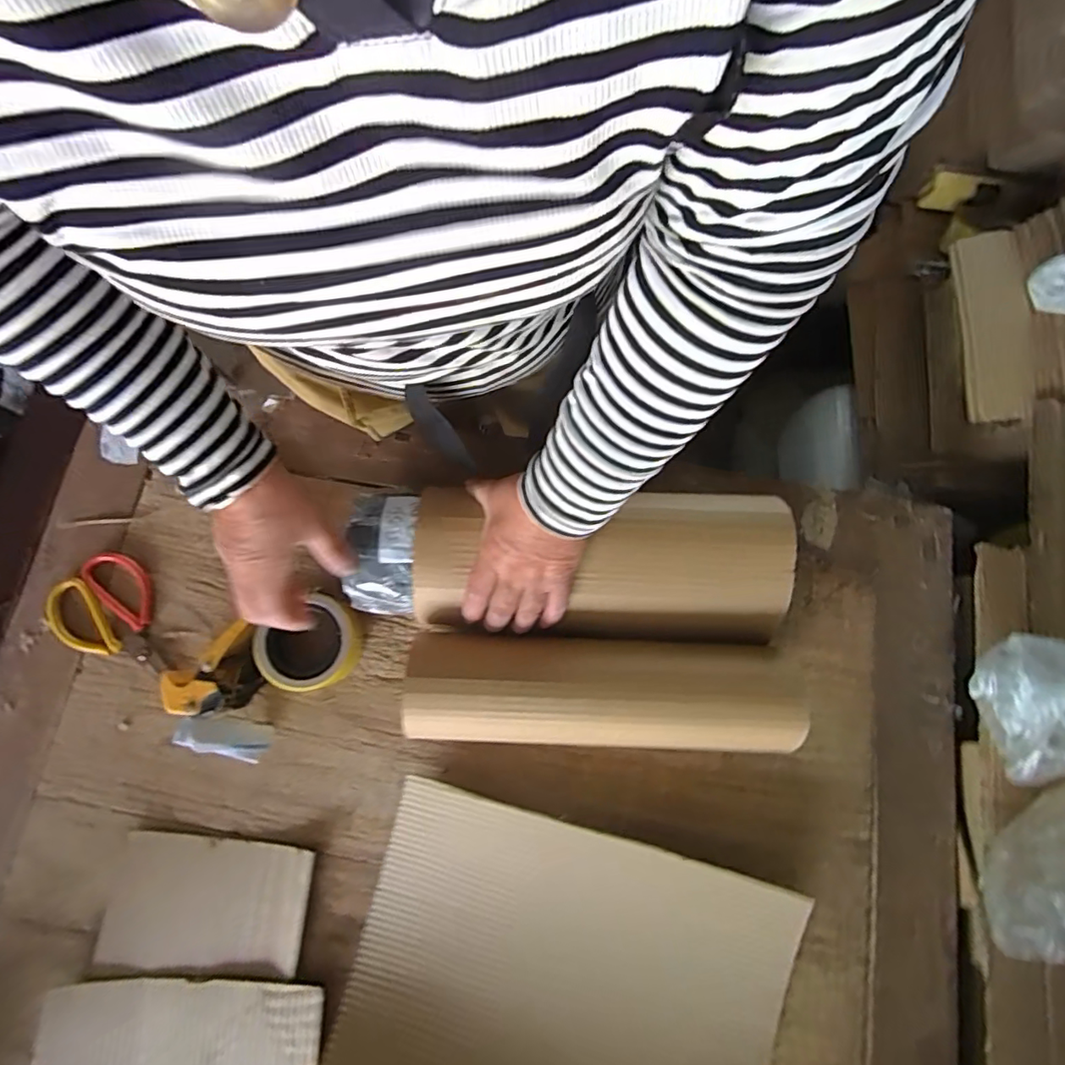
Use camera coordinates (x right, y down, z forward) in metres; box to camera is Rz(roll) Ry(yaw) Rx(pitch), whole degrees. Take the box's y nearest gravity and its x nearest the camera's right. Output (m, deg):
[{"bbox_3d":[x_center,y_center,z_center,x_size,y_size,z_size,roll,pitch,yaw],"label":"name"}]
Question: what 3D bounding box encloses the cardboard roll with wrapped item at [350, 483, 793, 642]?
[{"bbox_3d":[0.032,0.029,0.517,0.397,0.101,0.133,2,77,-3],"label":"cardboard roll with wrapped item"}]

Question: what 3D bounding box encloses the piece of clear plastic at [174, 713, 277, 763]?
[{"bbox_3d":[-0.301,0.199,0.530,0.012,0.088,0.039,-30,52,23],"label":"piece of clear plastic"}]

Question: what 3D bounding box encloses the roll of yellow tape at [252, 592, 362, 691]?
[{"bbox_3d":[-0.225,0.114,0.555,0.092,0.053,0.089,0,77,-1],"label":"roll of yellow tape"}]

